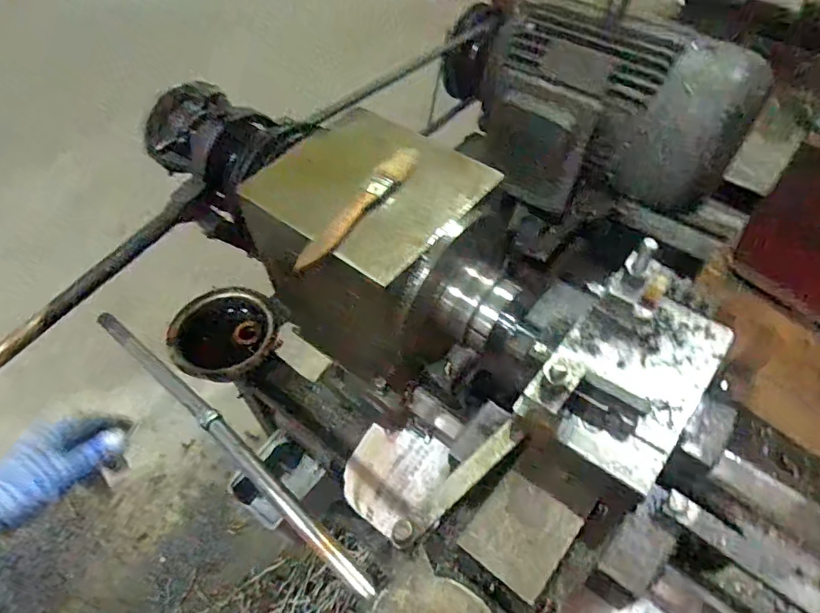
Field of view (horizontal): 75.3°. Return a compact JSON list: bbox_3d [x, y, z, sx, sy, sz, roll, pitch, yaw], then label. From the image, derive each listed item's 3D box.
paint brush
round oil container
[{"bbox_3d":[-0.042,-0.080,0.419,0.021,0.017,0.147,31,60,22],"label":"paint brush"},{"bbox_3d":[-0.232,0.033,0.664,0.128,0.033,0.117,-1,54,1],"label":"round oil container"}]

